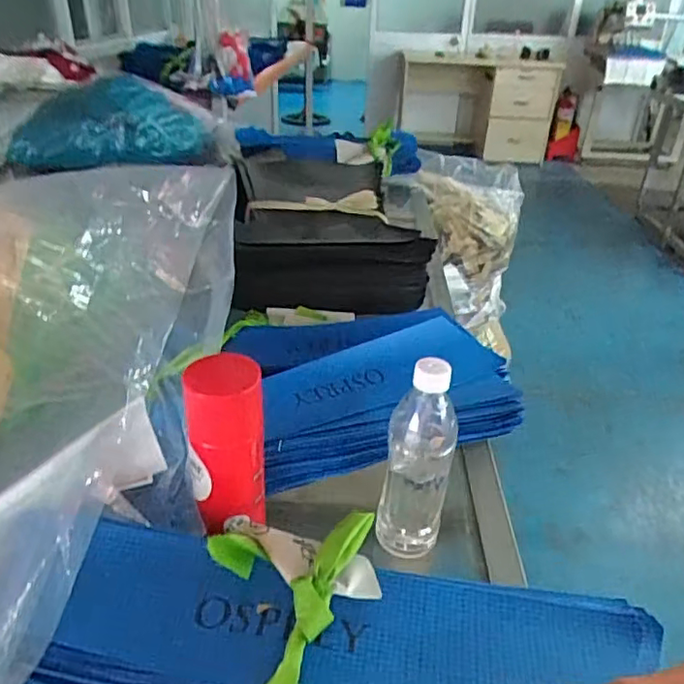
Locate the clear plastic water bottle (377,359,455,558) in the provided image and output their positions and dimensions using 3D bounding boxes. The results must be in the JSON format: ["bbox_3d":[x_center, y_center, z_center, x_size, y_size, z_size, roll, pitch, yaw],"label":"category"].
[{"bbox_3d":[0.070,0.106,0.535,0.058,0.200,0.051,8,31,9],"label":"clear plastic water bottle"}]

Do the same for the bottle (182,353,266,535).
[{"bbox_3d":[-0.100,0.089,0.511,0.069,0.147,0.061,-4,32,-12],"label":"bottle"}]

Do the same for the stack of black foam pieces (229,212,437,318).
[{"bbox_3d":[-0.022,-0.133,0.974,0.311,0.128,0.174,-1,31,-7],"label":"stack of black foam pieces"}]

